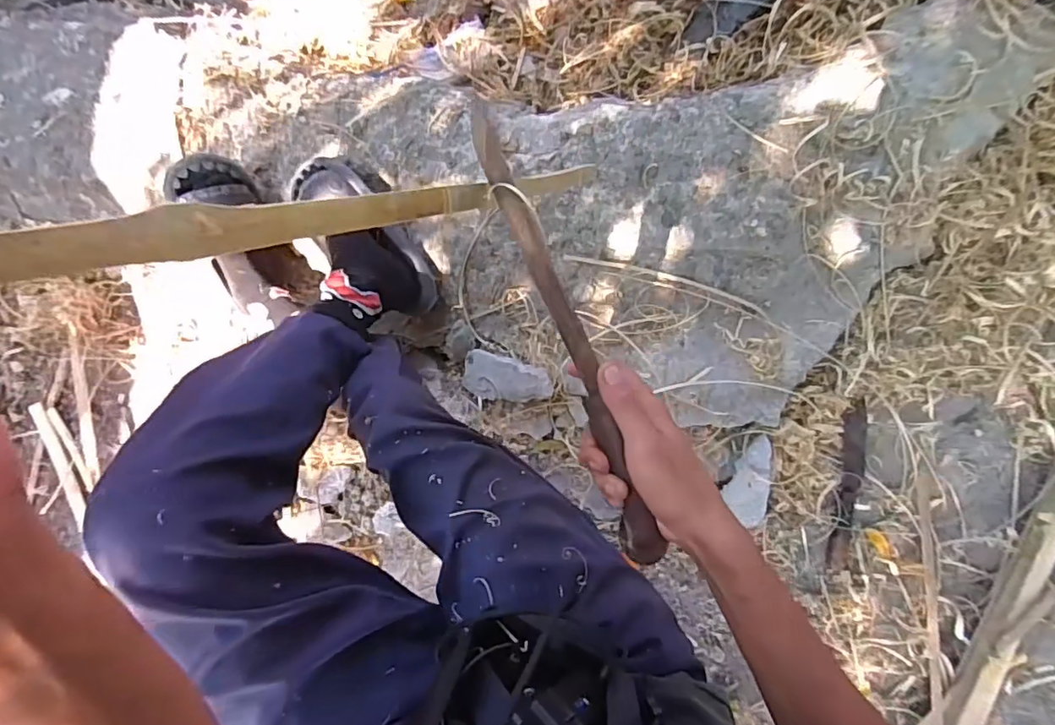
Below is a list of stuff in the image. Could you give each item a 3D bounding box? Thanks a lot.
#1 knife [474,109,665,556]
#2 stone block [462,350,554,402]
[{"bbox_3d":[0.029,-0.028,0.436,0.029,0.030,0.385,-21,82,3],"label":"knife"},{"bbox_3d":[-0.033,0.026,0.833,0.144,0.028,0.067,13,84,21],"label":"stone block"}]

